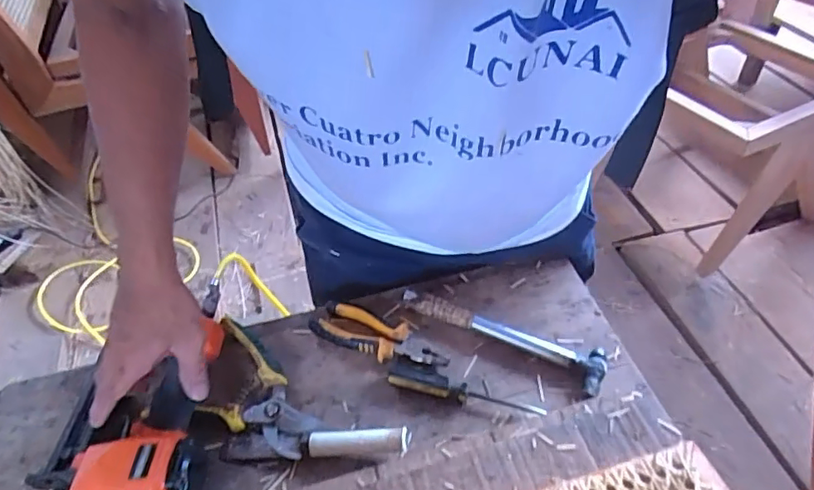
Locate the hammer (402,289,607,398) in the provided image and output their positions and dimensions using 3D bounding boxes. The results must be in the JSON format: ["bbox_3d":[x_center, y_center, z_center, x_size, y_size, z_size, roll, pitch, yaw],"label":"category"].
[{"bbox_3d":[0.107,0.097,0.640,0.233,0.022,0.052,23,52,23],"label":"hammer"}]

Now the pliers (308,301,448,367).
[{"bbox_3d":[-0.032,0.105,0.640,0.159,0.022,0.051,19,50,20],"label":"pliers"}]

